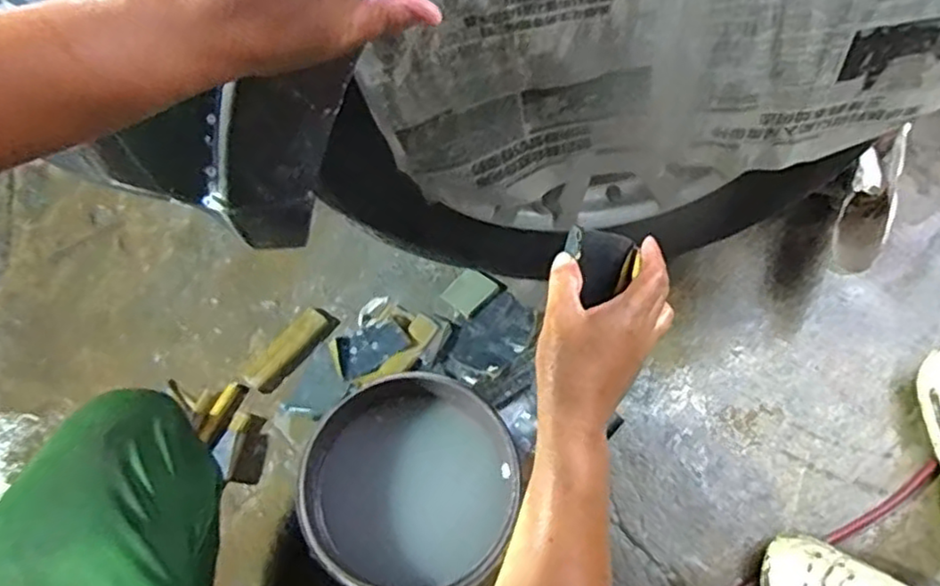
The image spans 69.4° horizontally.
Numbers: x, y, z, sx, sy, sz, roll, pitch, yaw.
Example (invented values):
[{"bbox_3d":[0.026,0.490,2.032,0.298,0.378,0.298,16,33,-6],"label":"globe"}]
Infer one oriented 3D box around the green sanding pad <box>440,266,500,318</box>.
[{"bbox_3d":[-0.002,-0.003,1.054,0.060,0.011,0.072,41,73,16],"label":"green sanding pad"}]

